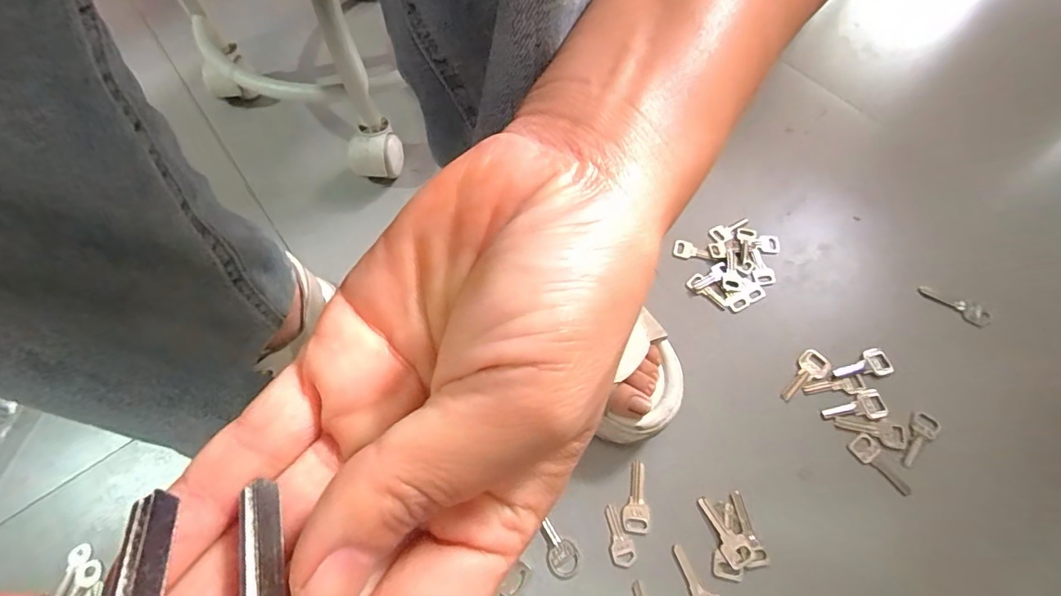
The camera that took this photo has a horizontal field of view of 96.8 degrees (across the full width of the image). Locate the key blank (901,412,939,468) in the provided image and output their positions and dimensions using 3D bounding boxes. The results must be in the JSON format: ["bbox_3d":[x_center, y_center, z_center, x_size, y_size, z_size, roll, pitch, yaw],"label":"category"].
[{"bbox_3d":[0.308,0.114,0.374,0.017,0.006,0.050,33,69,17],"label":"key blank"}]

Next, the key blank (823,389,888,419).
[{"bbox_3d":[0.266,0.089,0.384,0.049,0.004,0.022,-11,64,-3],"label":"key blank"}]

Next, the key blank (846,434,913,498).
[{"bbox_3d":[0.273,0.130,0.367,0.022,0.006,0.049,-34,67,-14],"label":"key blank"}]

